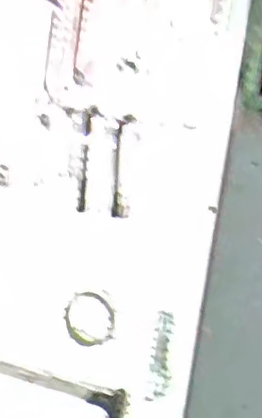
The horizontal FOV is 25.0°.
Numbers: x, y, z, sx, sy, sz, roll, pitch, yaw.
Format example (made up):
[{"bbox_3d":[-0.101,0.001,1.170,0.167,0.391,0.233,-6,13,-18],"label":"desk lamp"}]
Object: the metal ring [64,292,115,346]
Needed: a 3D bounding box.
[{"bbox_3d":[-0.070,0.186,0.992,0.090,0.097,0.011,11,13,18],"label":"metal ring"}]

